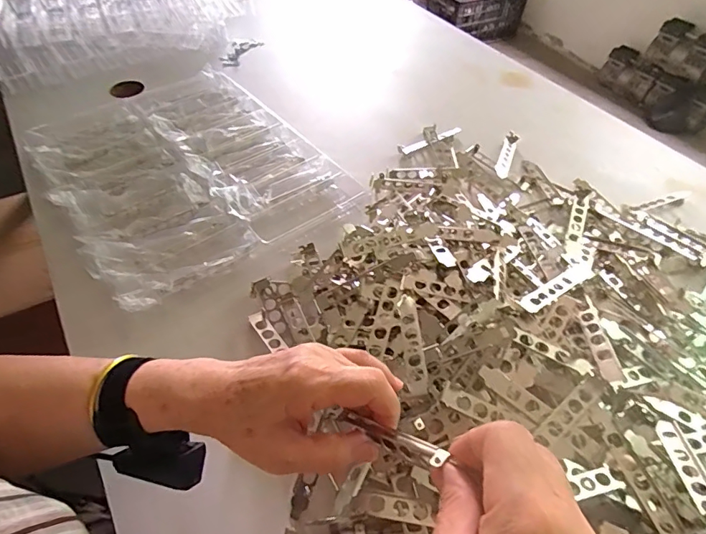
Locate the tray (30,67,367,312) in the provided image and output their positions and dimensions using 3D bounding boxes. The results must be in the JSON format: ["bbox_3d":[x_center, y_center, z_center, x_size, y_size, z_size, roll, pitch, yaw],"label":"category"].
[{"bbox_3d":[-0.240,-0.146,0.656,0.347,0.049,0.417,-30,57,-25],"label":"tray"}]

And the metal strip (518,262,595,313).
[{"bbox_3d":[0.232,0.019,0.503,0.149,0.010,0.022,-20,52,-37],"label":"metal strip"}]

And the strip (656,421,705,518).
[{"bbox_3d":[0.277,0.170,0.374,0.020,0.010,0.100,7,32,4],"label":"strip"}]

